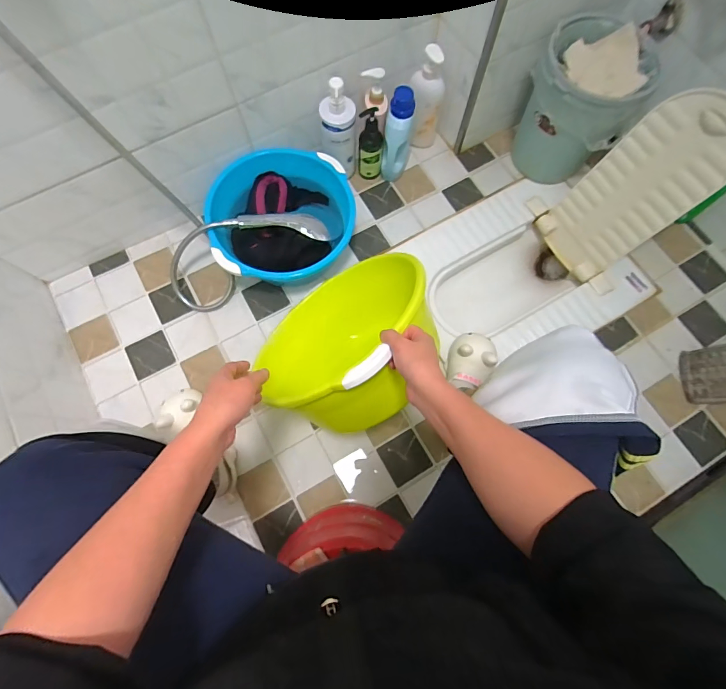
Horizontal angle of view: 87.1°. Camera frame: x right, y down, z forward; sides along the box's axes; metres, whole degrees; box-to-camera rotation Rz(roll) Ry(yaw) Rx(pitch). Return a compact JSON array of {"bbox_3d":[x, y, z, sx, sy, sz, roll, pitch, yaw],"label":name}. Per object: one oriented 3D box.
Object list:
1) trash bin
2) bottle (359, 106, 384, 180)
[{"bbox_3d":[0.511,-0.567,0.942,0.233,0.286,0.255,44,79,12],"label":"trash bin"},{"bbox_3d":[0.020,-0.492,0.958,0.058,0.187,0.051,-4,73,-3],"label":"bottle"}]

